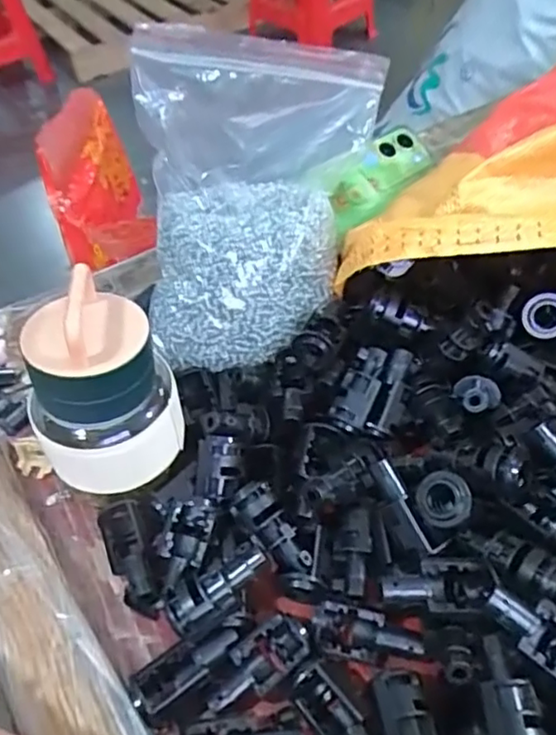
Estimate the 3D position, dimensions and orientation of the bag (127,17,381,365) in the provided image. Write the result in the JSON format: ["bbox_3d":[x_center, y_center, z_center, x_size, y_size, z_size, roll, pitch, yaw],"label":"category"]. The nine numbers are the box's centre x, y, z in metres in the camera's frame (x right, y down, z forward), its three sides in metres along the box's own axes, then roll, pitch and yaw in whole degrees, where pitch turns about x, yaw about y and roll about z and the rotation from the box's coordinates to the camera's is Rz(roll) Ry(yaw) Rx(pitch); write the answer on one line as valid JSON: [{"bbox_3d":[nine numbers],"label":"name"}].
[{"bbox_3d":[-0.006,-0.110,0.382,0.148,0.148,0.156,-2,49,3],"label":"bag"}]

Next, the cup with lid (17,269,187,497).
[{"bbox_3d":[-0.092,0.012,0.320,0.076,0.108,0.061,-36,56,-24],"label":"cup with lid"}]

